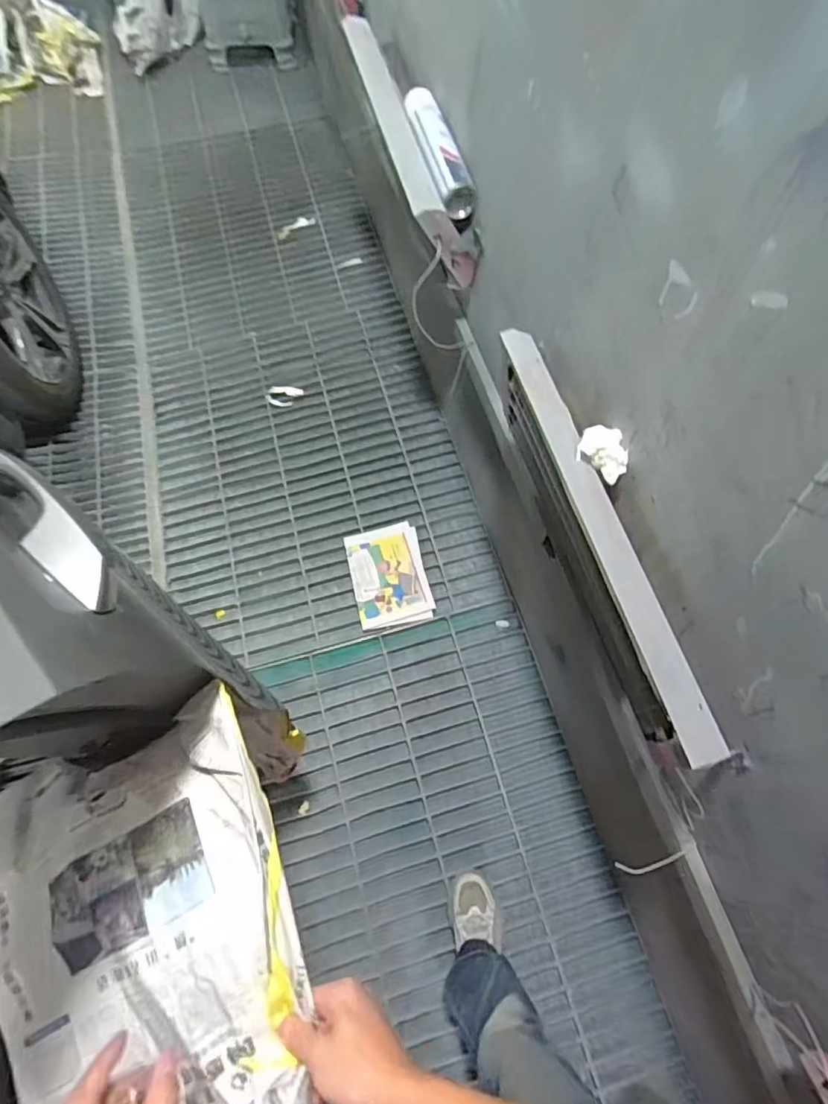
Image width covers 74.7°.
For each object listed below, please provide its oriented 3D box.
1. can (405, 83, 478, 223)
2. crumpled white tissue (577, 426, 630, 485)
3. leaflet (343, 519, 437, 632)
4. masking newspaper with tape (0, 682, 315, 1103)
[{"bbox_3d":[0.042,-0.768,1.033,0.070,0.068,0.298,-13,67,-6],"label":"can"},{"bbox_3d":[0.255,-0.135,0.725,0.071,0.028,0.068,34,70,13],"label":"crumpled white tissue"},{"bbox_3d":[-0.067,0.061,1.474,0.199,0.013,0.282,-14,67,-1],"label":"leaflet"},{"bbox_3d":[-0.252,0.366,0.497,0.333,0.083,0.430,-29,68,8],"label":"masking newspaper with tape"}]

